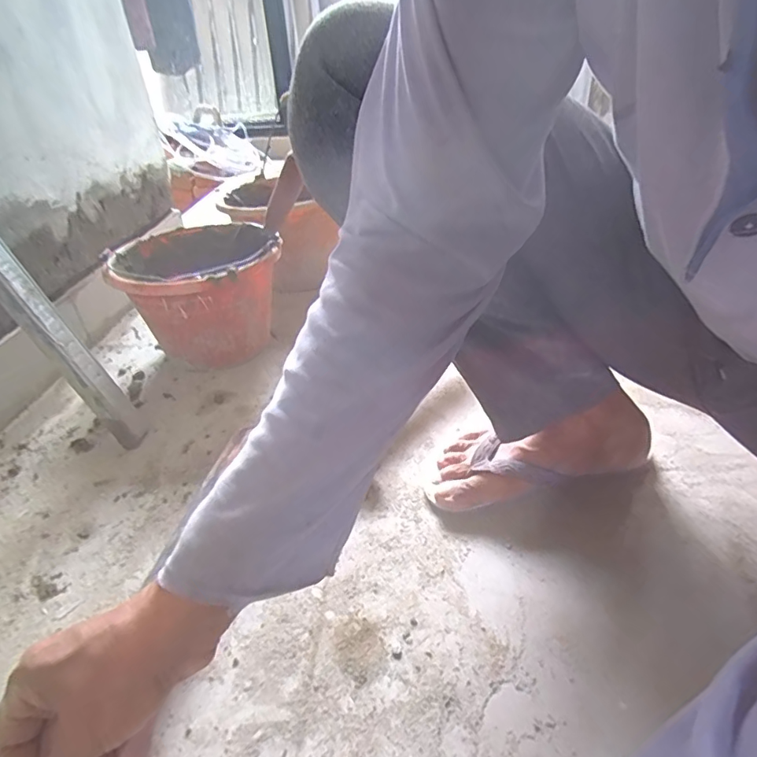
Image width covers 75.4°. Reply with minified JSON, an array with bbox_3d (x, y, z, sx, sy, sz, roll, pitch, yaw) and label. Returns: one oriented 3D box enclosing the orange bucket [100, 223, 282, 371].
[{"bbox_3d":[-0.265,-0.117,0.736,0.217,0.171,0.207,-2,35,2],"label":"orange bucket"}]

